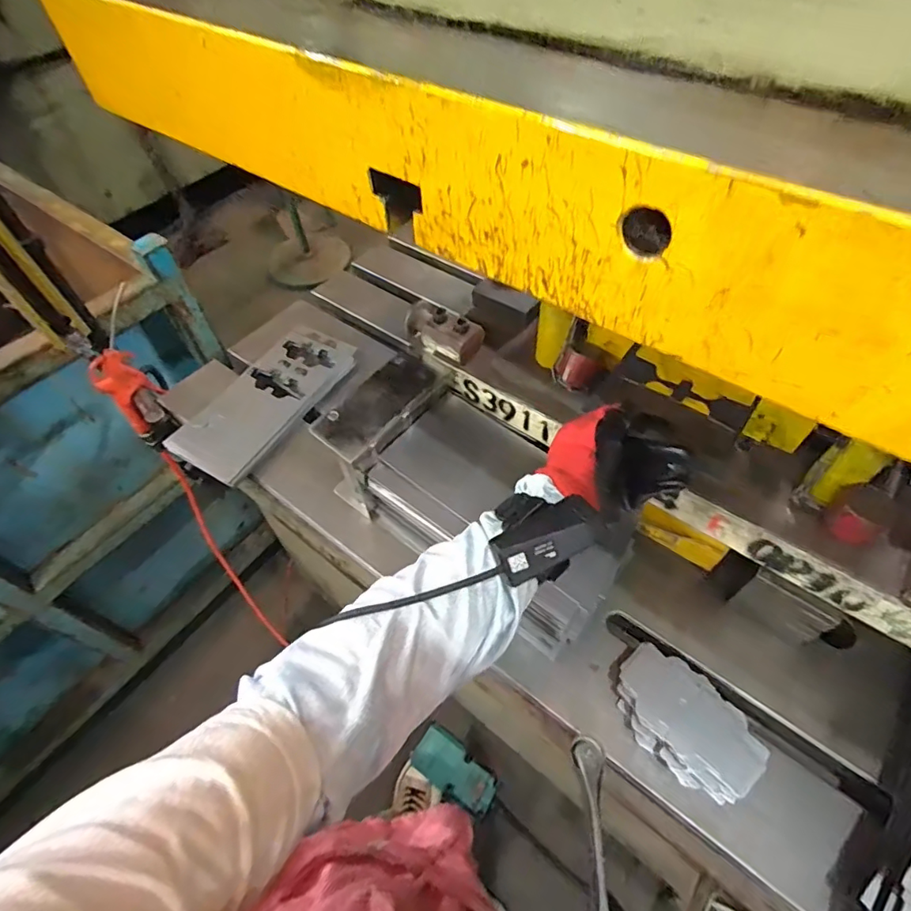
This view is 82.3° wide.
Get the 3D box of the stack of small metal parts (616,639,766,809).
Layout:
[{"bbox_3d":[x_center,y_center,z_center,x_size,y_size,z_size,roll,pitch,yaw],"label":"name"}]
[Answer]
[{"bbox_3d":[0.211,0.243,0.477,0.080,0.032,0.133,-39,61,-23],"label":"stack of small metal parts"}]

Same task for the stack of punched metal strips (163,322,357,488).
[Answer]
[{"bbox_3d":[-0.265,-0.092,0.742,0.136,0.025,0.285,25,58,20],"label":"stack of punched metal strips"}]

